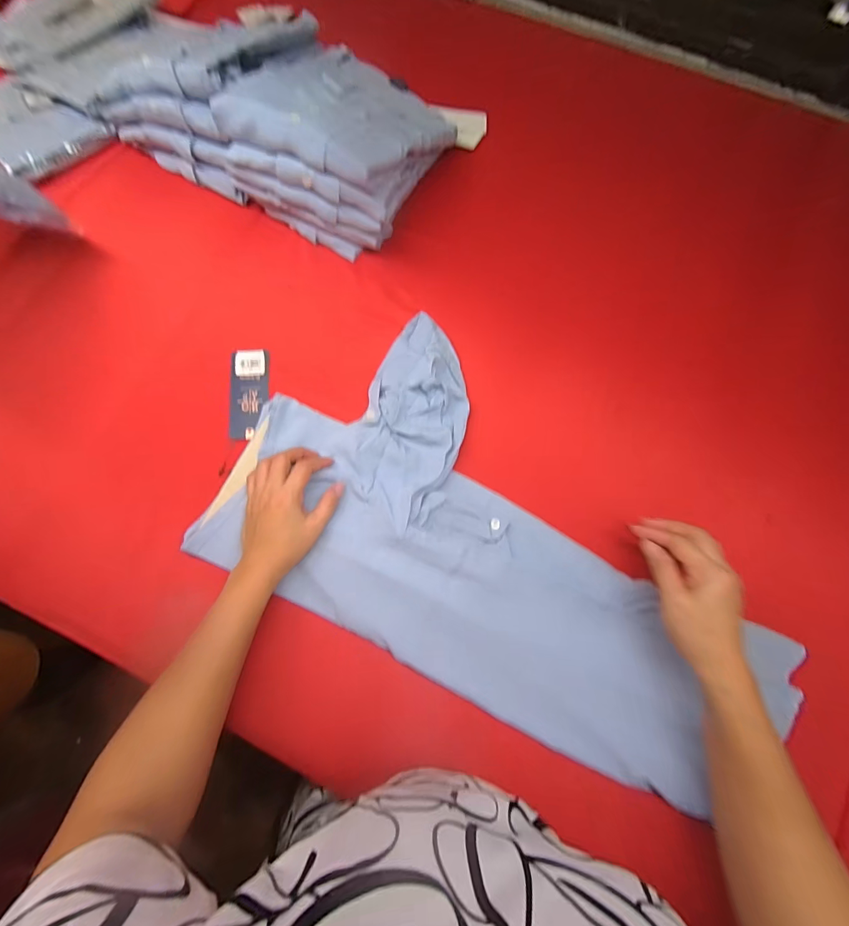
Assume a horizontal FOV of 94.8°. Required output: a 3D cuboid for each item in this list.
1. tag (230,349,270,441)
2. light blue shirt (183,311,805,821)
[{"bbox_3d":[-0.216,-0.088,0.486,0.044,0.004,0.119,-3,75,-11],"label":"tag"},{"bbox_3d":[0.081,0.064,0.431,0.581,0.045,0.346,24,71,9],"label":"light blue shirt"}]

